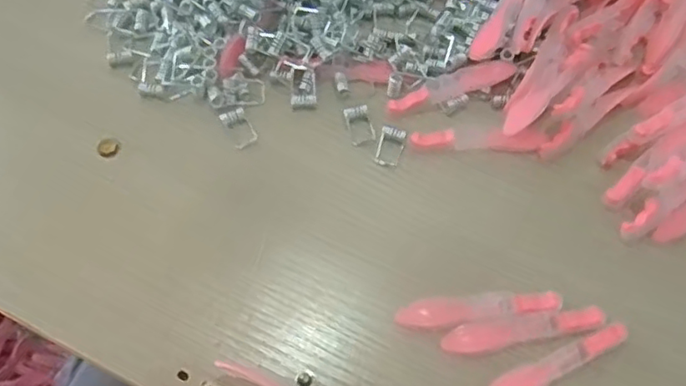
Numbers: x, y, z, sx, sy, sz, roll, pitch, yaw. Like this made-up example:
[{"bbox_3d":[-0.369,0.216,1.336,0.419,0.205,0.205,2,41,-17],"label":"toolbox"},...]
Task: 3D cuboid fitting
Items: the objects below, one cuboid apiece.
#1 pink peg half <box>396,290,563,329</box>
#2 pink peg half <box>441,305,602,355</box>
[{"bbox_3d":[0.066,0.055,0.301,0.076,0.006,0.014,-3,63,-5],"label":"pink peg half"},{"bbox_3d":[0.086,0.063,0.296,0.077,0.010,0.014,-5,63,-7],"label":"pink peg half"}]

